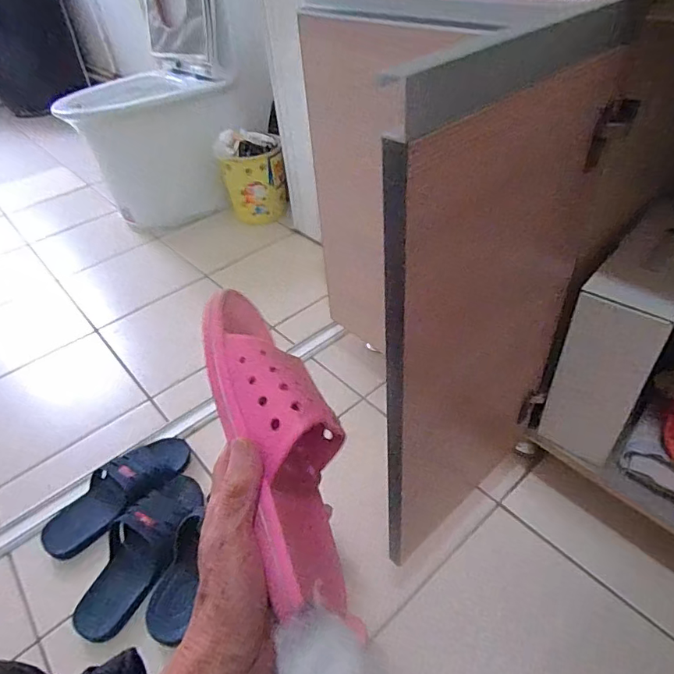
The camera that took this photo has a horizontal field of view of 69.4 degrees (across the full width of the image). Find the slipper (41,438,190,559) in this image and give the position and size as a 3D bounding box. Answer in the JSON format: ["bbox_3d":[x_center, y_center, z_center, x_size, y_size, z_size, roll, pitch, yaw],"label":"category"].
[{"bbox_3d":[-0.400,0.284,0.898,0.126,0.061,0.278,26,51,31],"label":"slipper"}]

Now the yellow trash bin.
[{"bbox_3d":[-0.275,-0.527,1.610,0.202,0.280,0.182,-13,42,-7],"label":"yellow trash bin"}]

